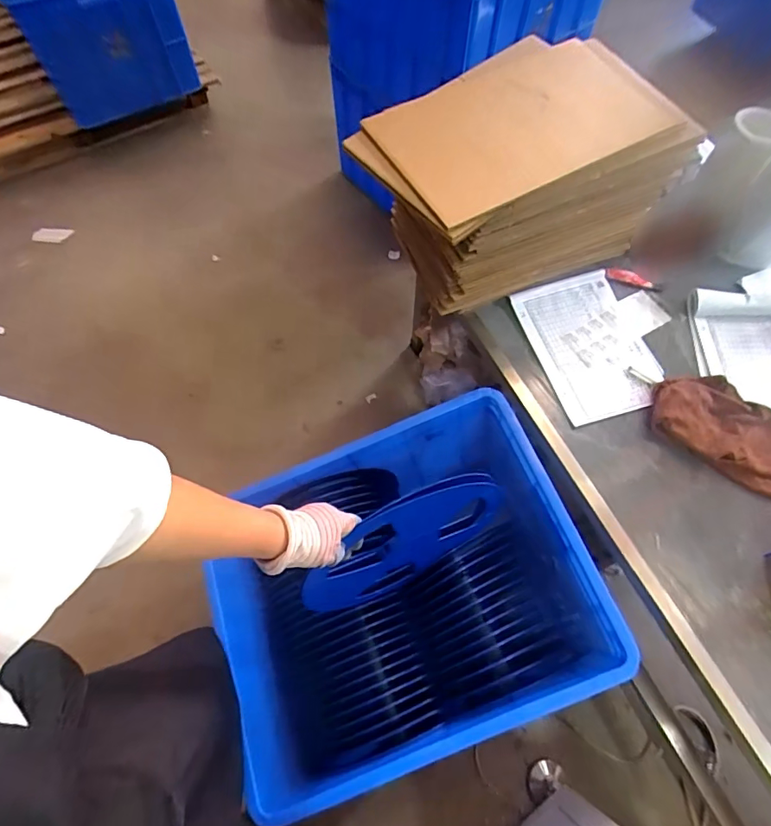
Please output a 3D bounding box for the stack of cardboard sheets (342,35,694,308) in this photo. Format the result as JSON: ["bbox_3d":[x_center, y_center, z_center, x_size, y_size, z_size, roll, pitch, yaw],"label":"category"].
[{"bbox_3d":[0.216,-0.391,0.862,0.500,0.314,0.275,-27,67,-11],"label":"stack of cardboard sheets"}]

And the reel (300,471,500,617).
[{"bbox_3d":[0.031,0.194,0.712,0.314,0.316,0.025,-30,57,-9],"label":"reel"}]

